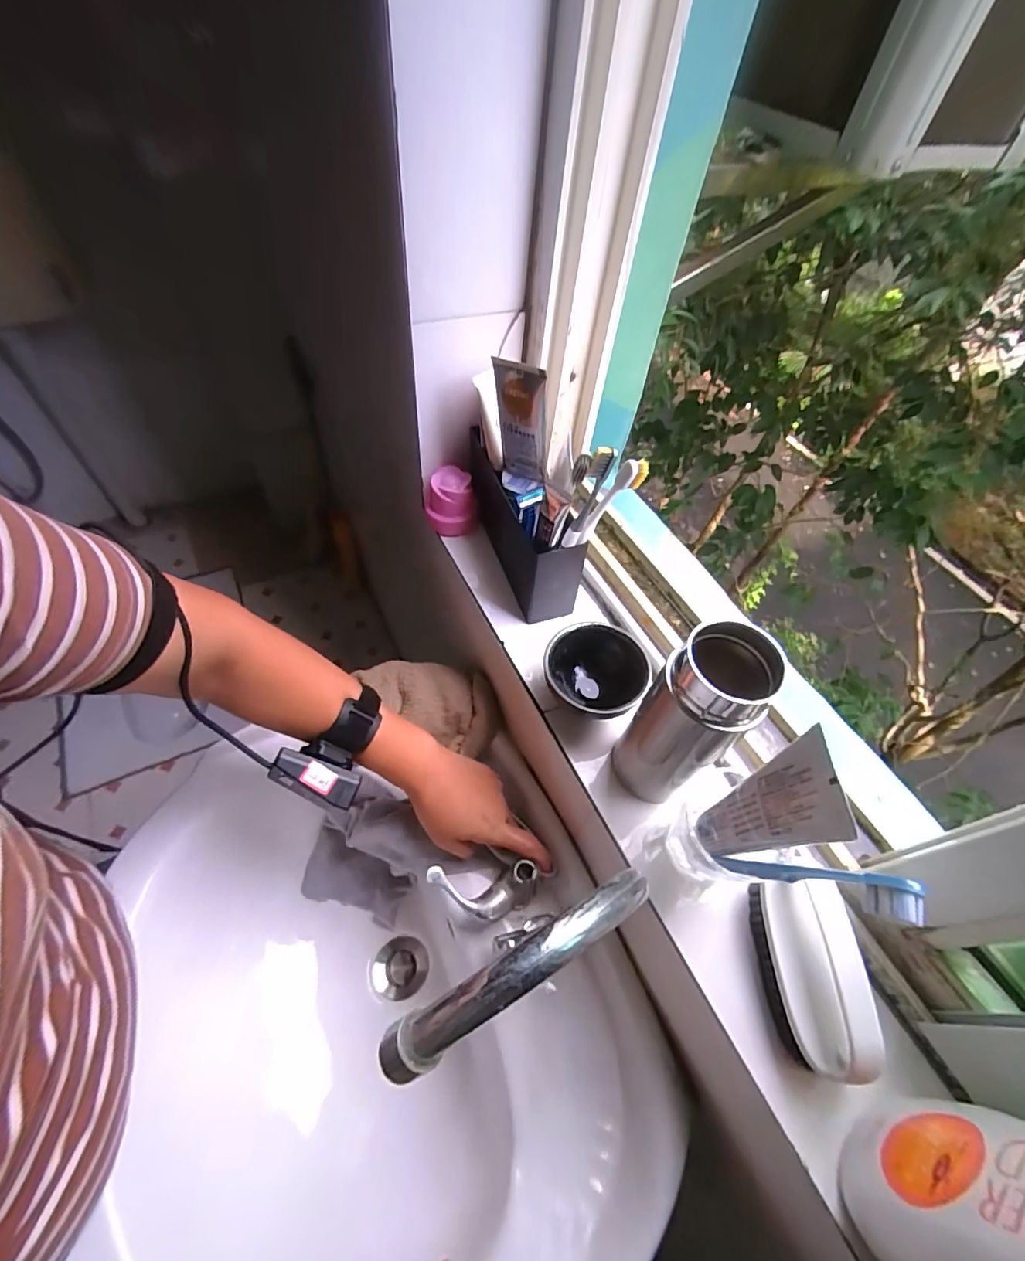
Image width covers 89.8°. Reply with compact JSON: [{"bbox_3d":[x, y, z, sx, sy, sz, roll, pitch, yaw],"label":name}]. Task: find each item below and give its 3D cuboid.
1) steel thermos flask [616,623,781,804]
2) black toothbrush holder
[{"bbox_3d":[0.120,0.066,0.365,0.058,0.177,0.057,2,54,-3],"label":"steel thermos flask"},{"bbox_3d":[0.003,-0.112,0.522,0.051,0.096,0.197,-17,58,-16],"label":"black toothbrush holder"}]

